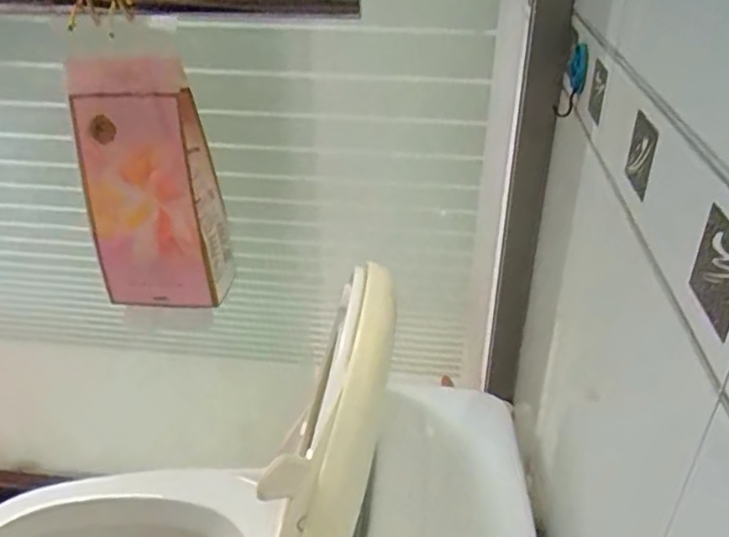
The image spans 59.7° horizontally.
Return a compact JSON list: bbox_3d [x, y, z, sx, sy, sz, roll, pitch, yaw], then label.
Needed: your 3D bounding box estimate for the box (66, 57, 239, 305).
[{"bbox_3d":[-0.270,-0.106,0.816,0.164,0.302,0.087,6,29,9],"label":"box"}]

